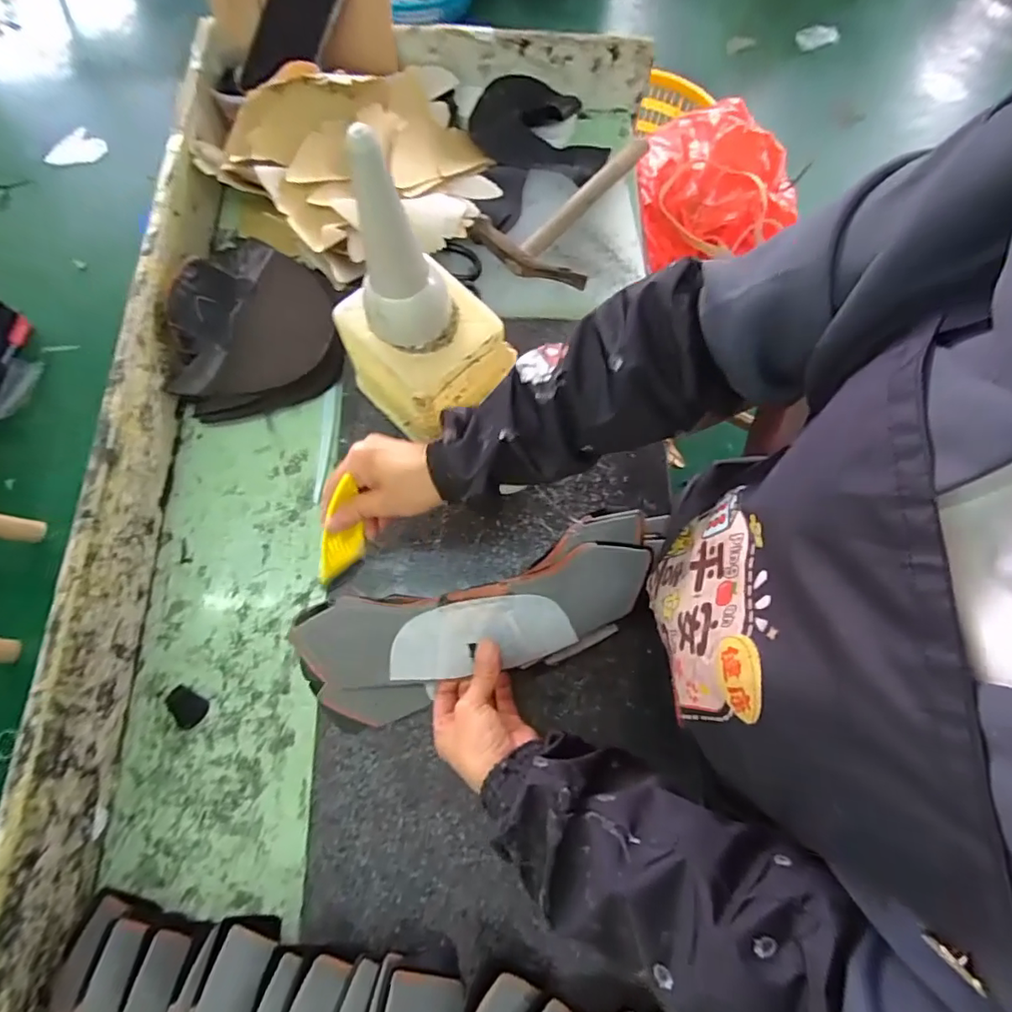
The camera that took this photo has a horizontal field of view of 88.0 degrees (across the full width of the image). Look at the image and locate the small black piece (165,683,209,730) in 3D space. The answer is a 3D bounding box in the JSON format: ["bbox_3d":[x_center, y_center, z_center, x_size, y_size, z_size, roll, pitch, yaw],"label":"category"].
[{"bbox_3d":[-0.299,0.187,0.489,0.038,0.004,0.029,35,77,8],"label":"small black piece"}]

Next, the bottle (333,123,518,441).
[{"bbox_3d":[-0.074,-0.159,0.431,0.114,0.253,0.121,-42,79,-11],"label":"bottle"}]

